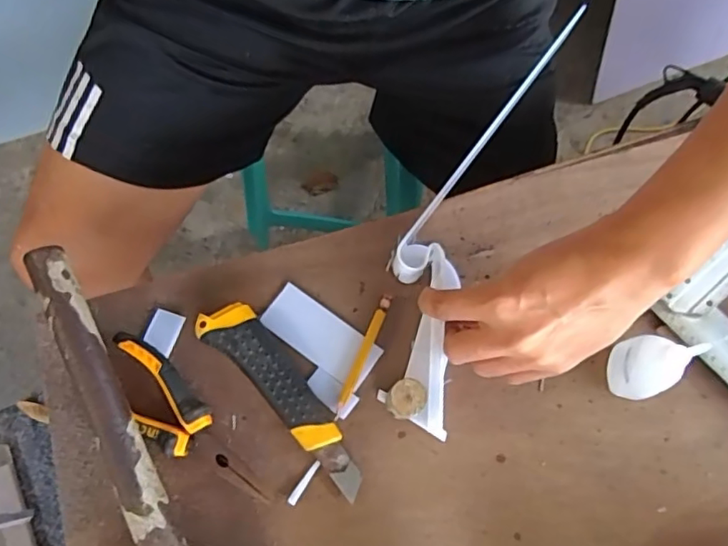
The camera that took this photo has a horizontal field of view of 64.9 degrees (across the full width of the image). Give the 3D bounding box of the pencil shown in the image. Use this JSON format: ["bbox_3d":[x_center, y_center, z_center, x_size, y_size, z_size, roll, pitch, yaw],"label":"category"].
[{"bbox_3d":[0.000,0.062,0.432,0.009,0.005,0.100,21,74,5],"label":"pencil"}]

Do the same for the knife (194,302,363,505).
[{"bbox_3d":[-0.055,0.086,0.418,0.163,0.017,0.041,44,78,11],"label":"knife"}]

